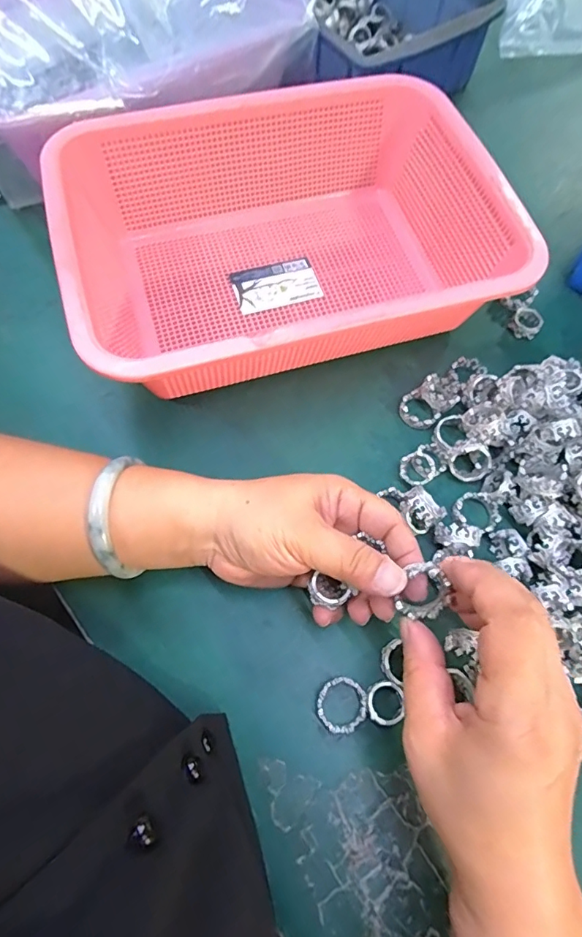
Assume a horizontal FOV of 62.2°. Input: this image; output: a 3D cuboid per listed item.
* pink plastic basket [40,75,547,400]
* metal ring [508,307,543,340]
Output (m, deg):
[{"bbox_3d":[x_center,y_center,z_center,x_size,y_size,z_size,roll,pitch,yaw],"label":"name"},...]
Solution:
[{"bbox_3d":[-0.003,-0.163,0.353,0.294,0.083,0.214,-17,69,-8],"label":"pink plastic basket"},{"bbox_3d":[0.186,-0.115,0.382,0.022,0.011,0.026,36,72,13],"label":"metal ring"}]

